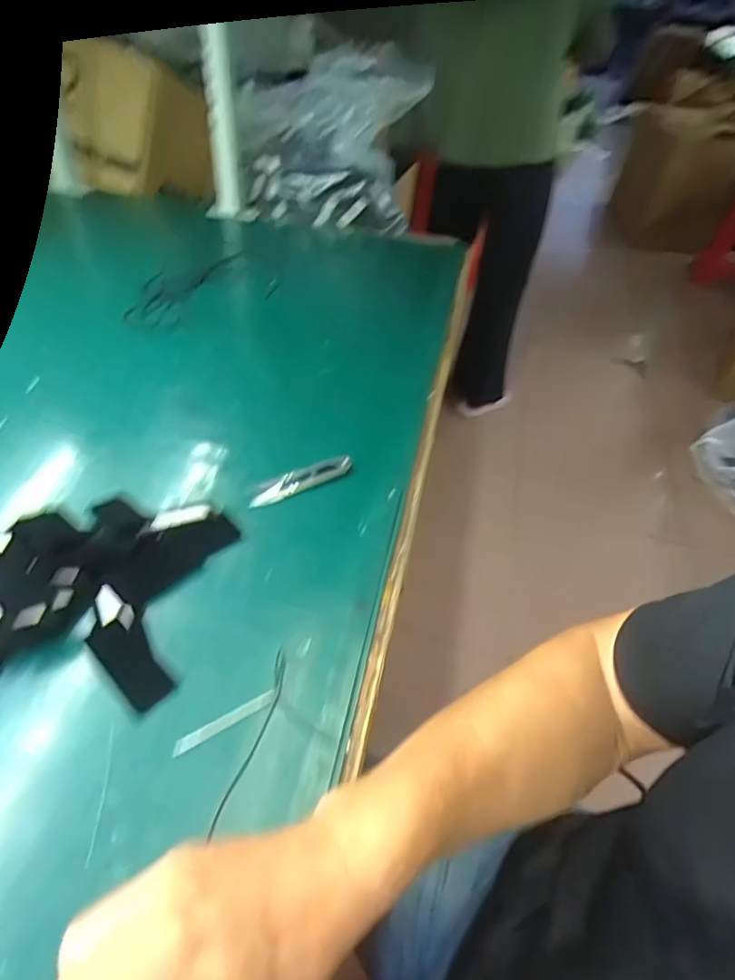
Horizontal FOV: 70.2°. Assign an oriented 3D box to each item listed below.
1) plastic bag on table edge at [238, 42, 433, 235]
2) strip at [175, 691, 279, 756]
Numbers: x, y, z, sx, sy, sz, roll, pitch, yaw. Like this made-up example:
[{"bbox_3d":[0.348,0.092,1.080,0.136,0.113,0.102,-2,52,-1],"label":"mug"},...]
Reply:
[{"bbox_3d":[-0.061,-0.586,0.890,0.273,0.249,0.171,16,47,8],"label":"plastic bag on table edge"},{"bbox_3d":[-0.094,0.154,0.349,0.070,0.004,0.009,-20,52,-24],"label":"strip"}]

